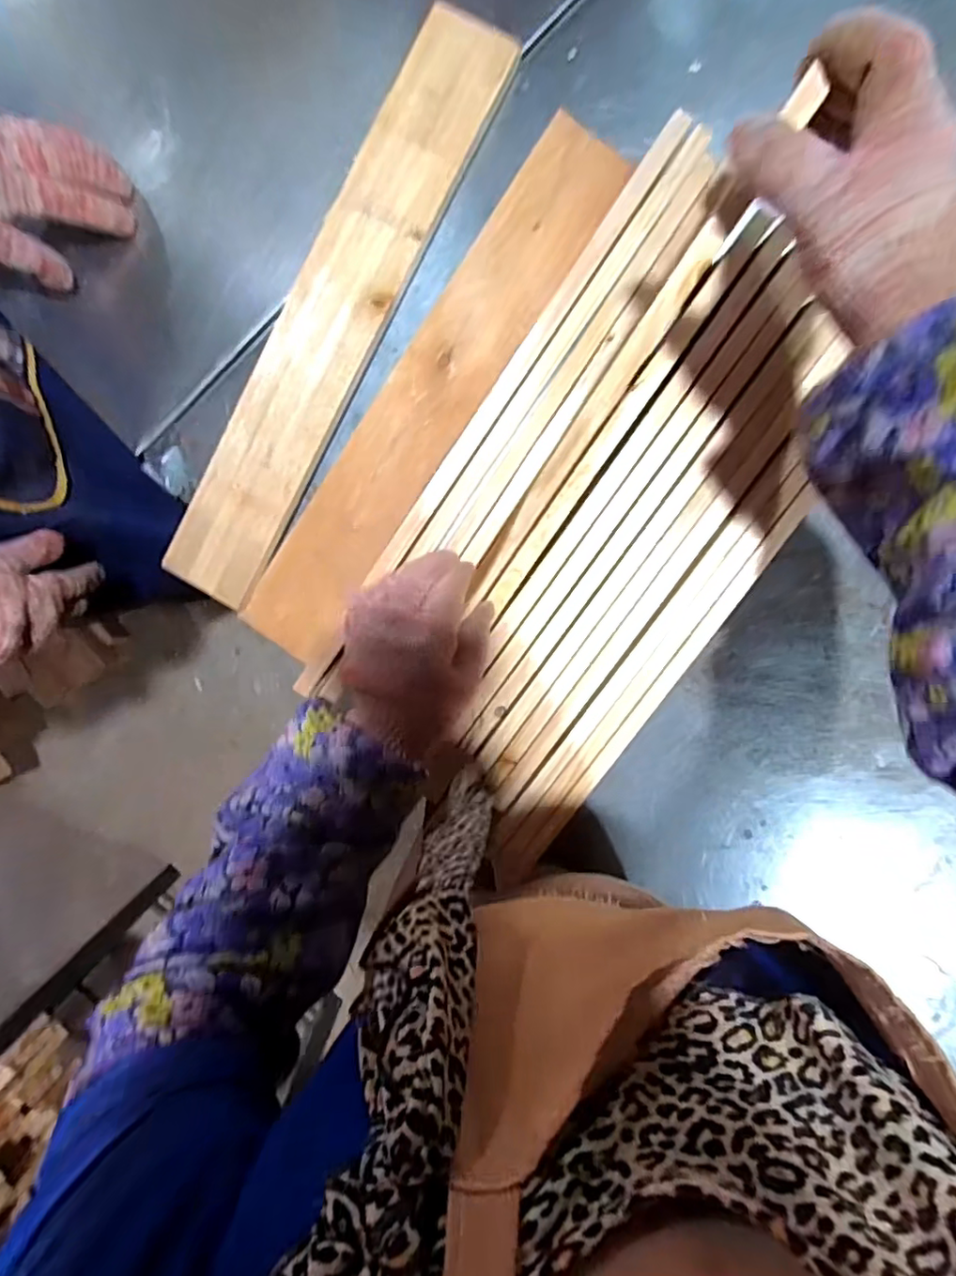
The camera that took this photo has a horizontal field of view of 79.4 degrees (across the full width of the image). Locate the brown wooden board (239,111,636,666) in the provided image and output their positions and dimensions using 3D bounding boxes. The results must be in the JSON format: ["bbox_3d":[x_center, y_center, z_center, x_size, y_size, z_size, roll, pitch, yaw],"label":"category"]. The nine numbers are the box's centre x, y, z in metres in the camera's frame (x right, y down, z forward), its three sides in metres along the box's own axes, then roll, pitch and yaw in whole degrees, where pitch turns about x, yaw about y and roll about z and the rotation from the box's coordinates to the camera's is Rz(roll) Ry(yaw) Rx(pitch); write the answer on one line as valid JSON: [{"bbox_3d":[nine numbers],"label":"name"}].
[{"bbox_3d":[-0.050,-0.195,0.487,0.081,0.018,0.476,33,97,-6],"label":"brown wooden board"}]

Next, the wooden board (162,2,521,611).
[{"bbox_3d":[-0.122,-0.256,0.472,0.080,0.008,0.485,29,98,-6],"label":"wooden board"}]

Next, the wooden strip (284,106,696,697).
[{"bbox_3d":[0.000,-0.152,0.430,0.024,0.018,0.475,35,99,-6],"label":"wooden strip"}]

